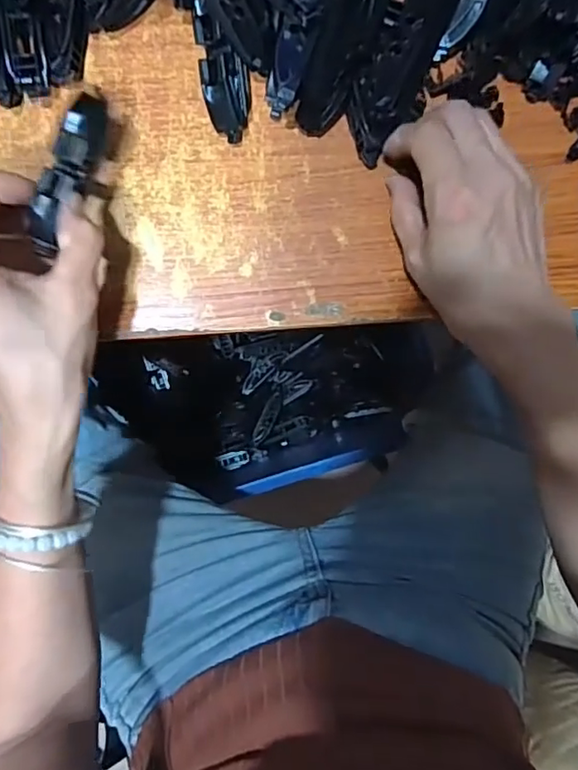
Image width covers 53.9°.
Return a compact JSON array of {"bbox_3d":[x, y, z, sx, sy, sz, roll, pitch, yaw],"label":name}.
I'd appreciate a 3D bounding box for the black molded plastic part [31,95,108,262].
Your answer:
[{"bbox_3d":[-0.106,-0.101,0.270,0.018,0.019,0.079,23,93,-6],"label":"black molded plastic part"}]

